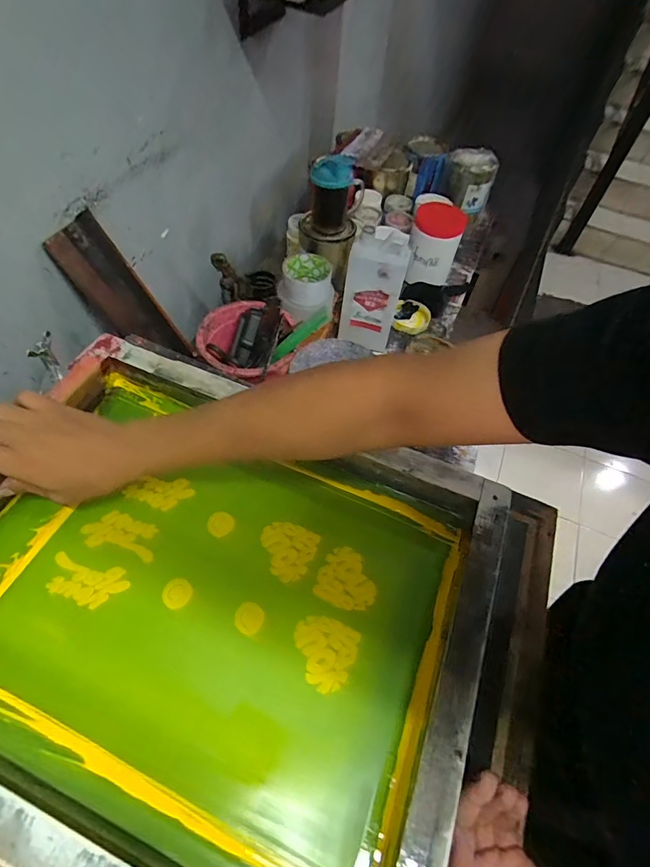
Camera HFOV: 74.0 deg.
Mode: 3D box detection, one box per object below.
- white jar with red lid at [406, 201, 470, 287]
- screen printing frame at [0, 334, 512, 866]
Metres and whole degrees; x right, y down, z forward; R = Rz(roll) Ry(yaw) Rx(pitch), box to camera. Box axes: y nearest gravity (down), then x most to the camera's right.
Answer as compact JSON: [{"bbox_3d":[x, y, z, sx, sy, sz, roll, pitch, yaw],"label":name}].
[{"bbox_3d":[0.228,-0.399,0.903,0.100,0.125,0.106,12,56,2],"label":"white jar with red lid"},{"bbox_3d":[-0.111,0.137,0.389,0.490,0.051,0.414,21,57,10],"label":"screen printing frame"}]

